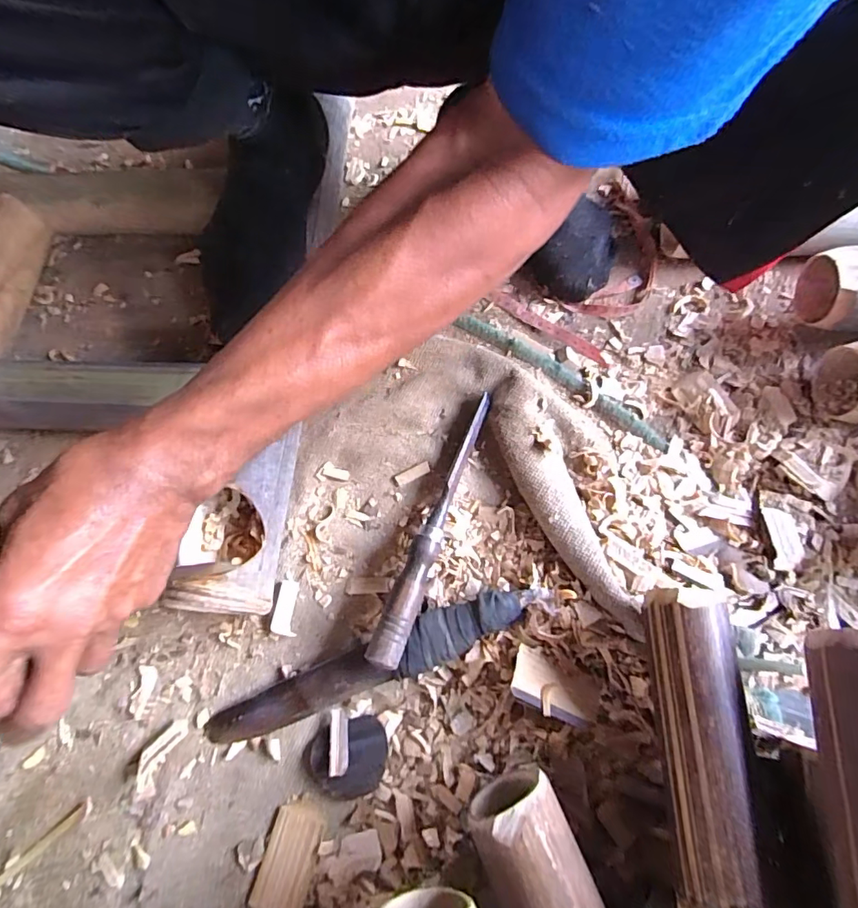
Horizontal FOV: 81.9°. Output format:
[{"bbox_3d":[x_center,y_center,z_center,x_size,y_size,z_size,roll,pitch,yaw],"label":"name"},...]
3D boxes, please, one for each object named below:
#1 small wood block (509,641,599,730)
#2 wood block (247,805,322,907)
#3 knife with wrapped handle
[{"bbox_3d":[0.089,0.162,0.346,0.060,0.007,0.040,24,36,13],"label":"small wood block"},{"bbox_3d":[-0.100,0.290,0.352,0.038,0.010,0.064,13,71,8],"label":"wood block"},{"bbox_3d":[-0.045,0.163,0.376,0.264,0.027,0.037,-24,71,-6],"label":"knife with wrapped handle"}]

